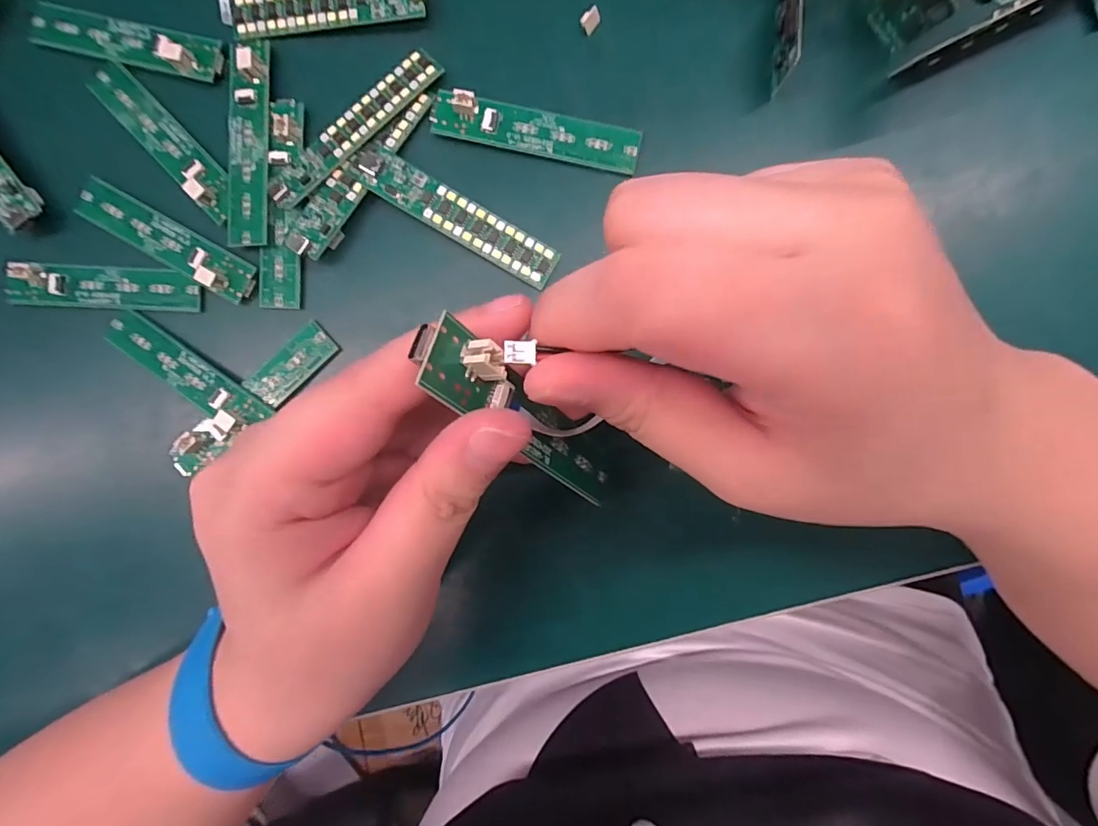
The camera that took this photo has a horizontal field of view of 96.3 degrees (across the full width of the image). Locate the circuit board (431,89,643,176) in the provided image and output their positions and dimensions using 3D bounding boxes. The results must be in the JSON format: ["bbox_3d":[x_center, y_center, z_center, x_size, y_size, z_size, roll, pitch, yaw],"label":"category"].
[{"bbox_3d":[-0.005,-0.112,0.195,0.083,0.006,0.018,12,90,0],"label":"circuit board"}]

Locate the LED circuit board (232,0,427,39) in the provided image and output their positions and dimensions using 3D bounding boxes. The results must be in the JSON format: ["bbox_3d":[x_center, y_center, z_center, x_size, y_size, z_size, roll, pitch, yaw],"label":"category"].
[{"bbox_3d":[-0.088,-0.163,0.195,0.080,0.004,0.017,-2,100,6],"label":"LED circuit board"}]

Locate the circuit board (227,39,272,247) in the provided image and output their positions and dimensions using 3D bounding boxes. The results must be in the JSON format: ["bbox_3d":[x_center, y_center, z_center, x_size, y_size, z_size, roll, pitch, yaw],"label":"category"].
[{"bbox_3d":[-0.122,-0.109,0.196,0.017,0.010,0.081,2,90,3],"label":"circuit board"}]

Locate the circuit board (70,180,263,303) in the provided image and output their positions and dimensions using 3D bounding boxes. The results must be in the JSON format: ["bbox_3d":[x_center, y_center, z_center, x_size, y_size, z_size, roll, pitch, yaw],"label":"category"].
[{"bbox_3d":[-0.159,-0.072,0.200,0.080,0.007,0.018,30,92,3],"label":"circuit board"}]

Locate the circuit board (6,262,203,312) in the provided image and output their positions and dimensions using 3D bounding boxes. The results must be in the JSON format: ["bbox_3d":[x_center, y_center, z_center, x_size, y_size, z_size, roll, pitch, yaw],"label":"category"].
[{"bbox_3d":[-0.184,-0.052,0.202,0.075,0.008,0.017,3,90,3],"label":"circuit board"}]

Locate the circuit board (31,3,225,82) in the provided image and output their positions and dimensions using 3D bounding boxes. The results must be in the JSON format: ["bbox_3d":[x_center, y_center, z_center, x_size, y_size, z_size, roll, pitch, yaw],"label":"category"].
[{"bbox_3d":[-0.174,-0.152,0.199,0.079,0.007,0.017,14,92,3],"label":"circuit board"}]

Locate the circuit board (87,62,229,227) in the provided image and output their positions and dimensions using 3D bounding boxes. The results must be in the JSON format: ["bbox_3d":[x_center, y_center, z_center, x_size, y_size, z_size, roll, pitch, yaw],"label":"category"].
[{"bbox_3d":[-0.157,-0.112,0.200,0.017,0.009,0.079,-45,88,2],"label":"circuit board"}]

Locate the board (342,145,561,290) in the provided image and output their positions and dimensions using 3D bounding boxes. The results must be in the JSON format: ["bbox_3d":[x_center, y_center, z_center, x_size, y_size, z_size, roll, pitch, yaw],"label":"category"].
[{"bbox_3d":[-0.038,-0.079,0.195,0.089,0.006,0.017,30,92,3],"label":"board"}]

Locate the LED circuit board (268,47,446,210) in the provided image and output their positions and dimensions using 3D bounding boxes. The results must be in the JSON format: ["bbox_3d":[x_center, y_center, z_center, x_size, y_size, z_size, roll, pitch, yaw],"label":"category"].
[{"bbox_3d":[-0.079,-0.114,0.196,0.083,0.005,0.018,-43,88,2],"label":"LED circuit board"}]

